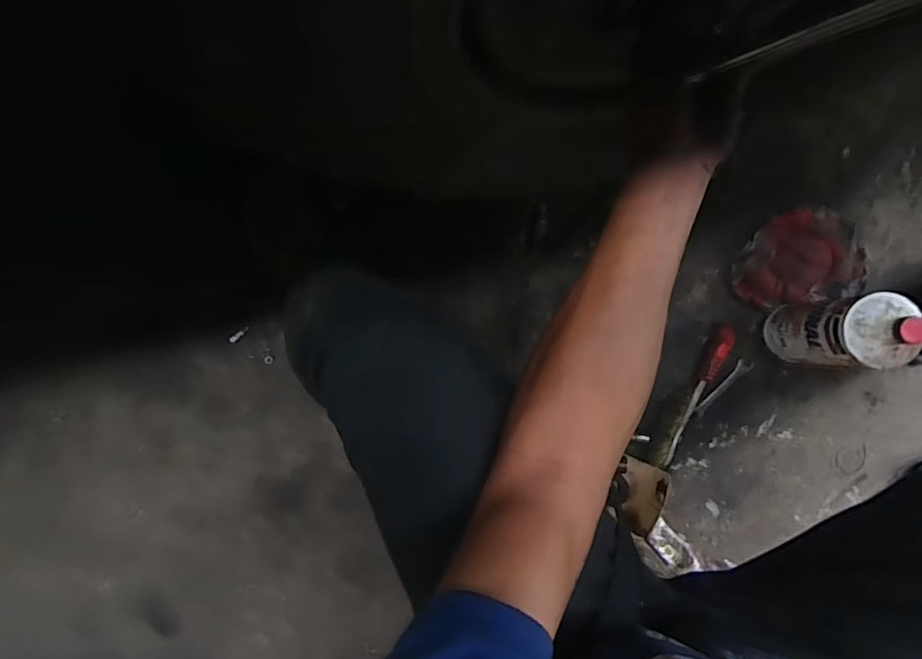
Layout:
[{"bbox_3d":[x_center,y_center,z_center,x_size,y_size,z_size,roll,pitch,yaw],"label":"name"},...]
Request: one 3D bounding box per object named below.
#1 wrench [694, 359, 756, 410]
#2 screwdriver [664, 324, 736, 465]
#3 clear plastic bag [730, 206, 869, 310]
[{"bbox_3d":[0.402,0.086,0.719,0.113,0.004,0.020,-41,99,-3],"label":"wrench"},{"bbox_3d":[0.364,0.099,0.714,0.025,0.022,0.227,25,92,5],"label":"screwdriver"},{"bbox_3d":[0.505,-0.108,0.699,0.188,0.030,0.139,-8,89,5],"label":"clear plastic bag"}]

